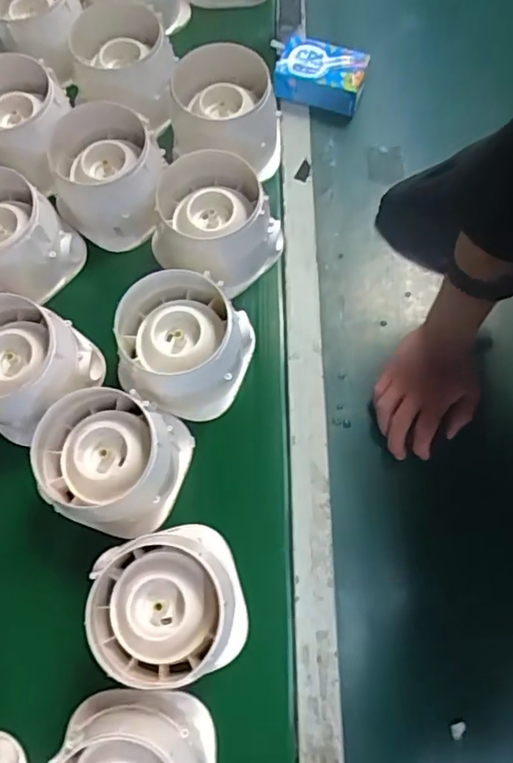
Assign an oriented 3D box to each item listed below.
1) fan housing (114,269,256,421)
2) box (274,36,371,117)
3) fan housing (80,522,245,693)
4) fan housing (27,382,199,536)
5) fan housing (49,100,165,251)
[{"bbox_3d":[-0.079,-0.042,0.608,0.134,0.095,0.137,-1,71,4],"label":"fan housing"},{"bbox_3d":[0.080,-0.392,0.728,0.117,0.041,0.071,14,73,9],"label":"box"},{"bbox_3d":[-0.084,0.201,0.525,0.129,0.075,0.121,-19,71,-3],"label":"fan housing"},{"bbox_3d":[-0.149,0.079,0.576,0.141,0.091,0.132,-1,71,4],"label":"fan housing"},{"bbox_3d":[-0.176,-0.240,0.675,0.127,0.092,0.133,-1,71,4],"label":"fan housing"}]

